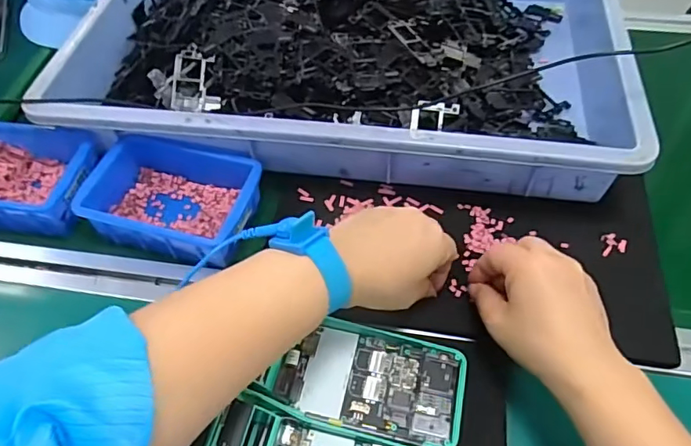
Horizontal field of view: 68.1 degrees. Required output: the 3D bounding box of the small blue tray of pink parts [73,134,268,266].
[{"bbox_3d":[-0.158,-0.020,0.474,0.154,0.050,0.098,11,57,9],"label":"small blue tray of pink parts"}]

